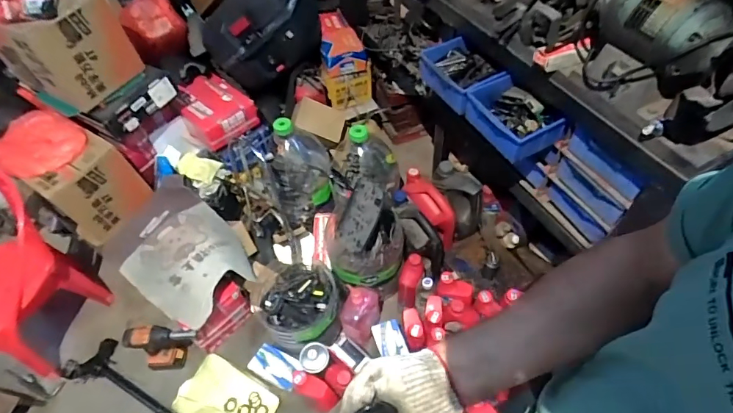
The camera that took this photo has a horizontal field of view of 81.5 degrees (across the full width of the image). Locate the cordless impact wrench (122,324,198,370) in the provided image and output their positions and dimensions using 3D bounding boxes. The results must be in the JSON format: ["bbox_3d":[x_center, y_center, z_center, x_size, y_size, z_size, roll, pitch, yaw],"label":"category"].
[{"bbox_3d":[-0.630,0.436,1.363,0.222,0.264,0.084,-14,54,-5],"label":"cordless impact wrench"}]

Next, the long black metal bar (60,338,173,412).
[{"bbox_3d":[-0.768,0.561,1.383,0.503,0.082,0.153,17,57,17],"label":"long black metal bar"}]

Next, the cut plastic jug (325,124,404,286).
[{"bbox_3d":[-0.019,-0.034,1.375,0.256,0.250,0.499,-3,53,3],"label":"cut plastic jug"}]

